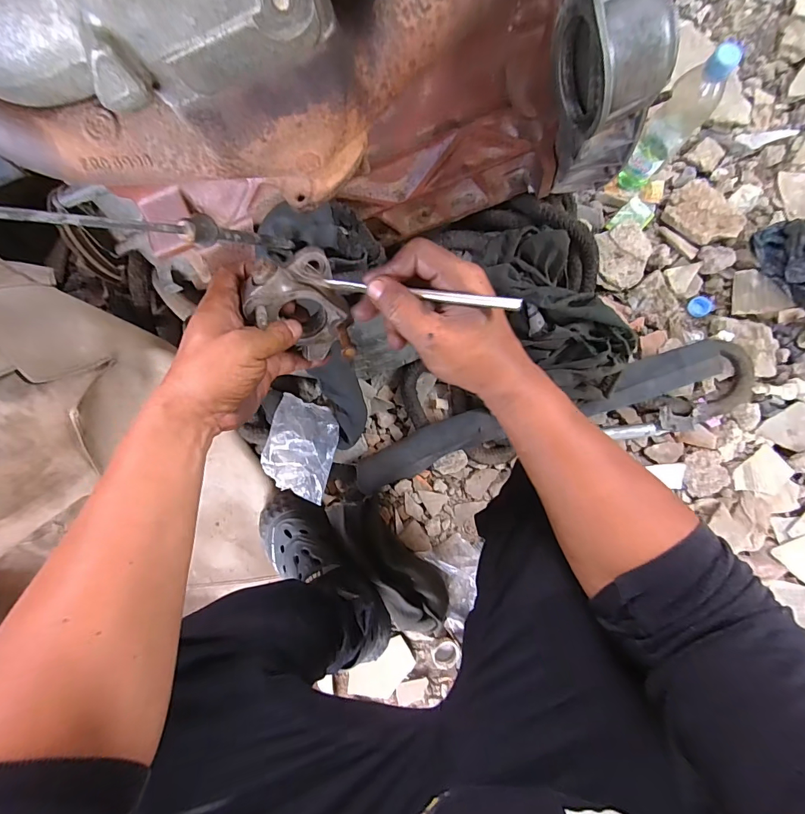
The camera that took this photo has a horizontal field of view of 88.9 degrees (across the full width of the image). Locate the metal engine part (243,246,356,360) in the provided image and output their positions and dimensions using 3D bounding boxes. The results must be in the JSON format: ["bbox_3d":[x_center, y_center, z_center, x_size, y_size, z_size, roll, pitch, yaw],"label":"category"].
[{"bbox_3d":[-0.079,-0.073,0.321,0.071,0.048,0.082,-26,118,-21],"label":"metal engine part"}]

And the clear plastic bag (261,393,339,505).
[{"bbox_3d":[-0.148,0.064,0.599,0.093,0.025,0.143,14,102,-8],"label":"clear plastic bag"}]

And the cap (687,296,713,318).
[{"bbox_3d":[0.510,-0.172,0.702,0.036,0.011,0.034,0,85,5],"label":"cap"}]

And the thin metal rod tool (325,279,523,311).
[{"bbox_3d":[0.009,-0.078,0.282,0.145,0.013,0.008,13,86,22],"label":"thin metal rod tool"}]

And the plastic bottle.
[{"bbox_3d":[0.391,-0.411,0.601,0.061,0.239,0.052,43,89,7],"label":"plastic bottle"}]

